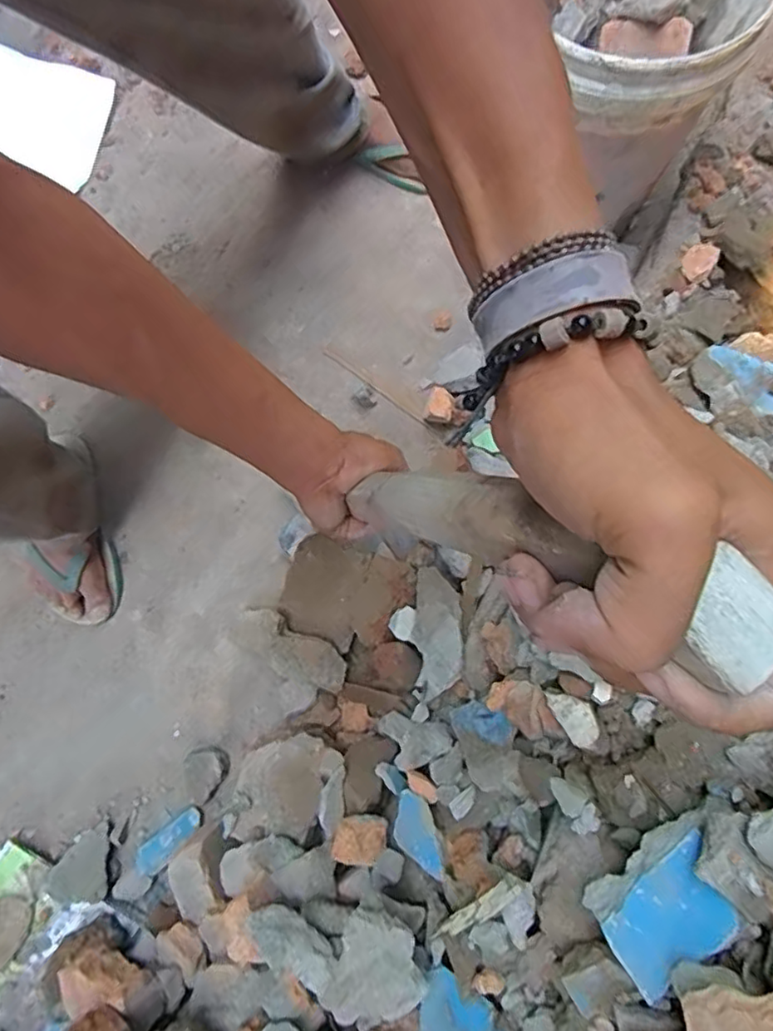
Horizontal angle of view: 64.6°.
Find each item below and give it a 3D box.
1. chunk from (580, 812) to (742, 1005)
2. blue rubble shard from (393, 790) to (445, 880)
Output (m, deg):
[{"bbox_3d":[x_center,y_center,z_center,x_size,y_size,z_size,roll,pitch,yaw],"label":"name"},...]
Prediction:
[{"bbox_3d":[0.214,0.292,0.466,0.110,0.084,0.030,-46,120,3],"label":"chunk"},{"bbox_3d":[0.030,0.338,0.645,0.045,0.008,0.088,-31,49,17],"label":"blue rubble shard"}]

